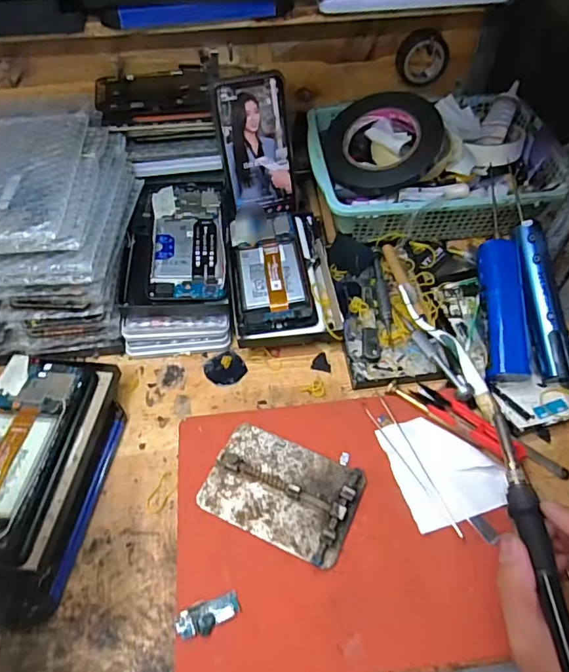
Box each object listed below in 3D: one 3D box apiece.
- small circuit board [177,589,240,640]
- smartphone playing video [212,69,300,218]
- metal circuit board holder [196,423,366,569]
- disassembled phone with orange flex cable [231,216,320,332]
[{"bbox_3d":[-0.054,0.199,0.355,0.044,0.006,0.020,-17,56,-11],"label":"small circuit board"},{"bbox_3d":[-0.028,-0.199,0.534,0.077,0.141,0.005,-12,33,-7],"label":"smartphone playing video"},{"bbox_3d":[-0.002,0.123,0.403,0.117,0.020,0.081,21,57,15],"label":"metal circuit board holder"},{"bbox_3d":[-0.014,-0.070,0.512,0.071,0.011,0.156,-8,54,-2],"label":"disassembled phone with orange flex cable"}]

